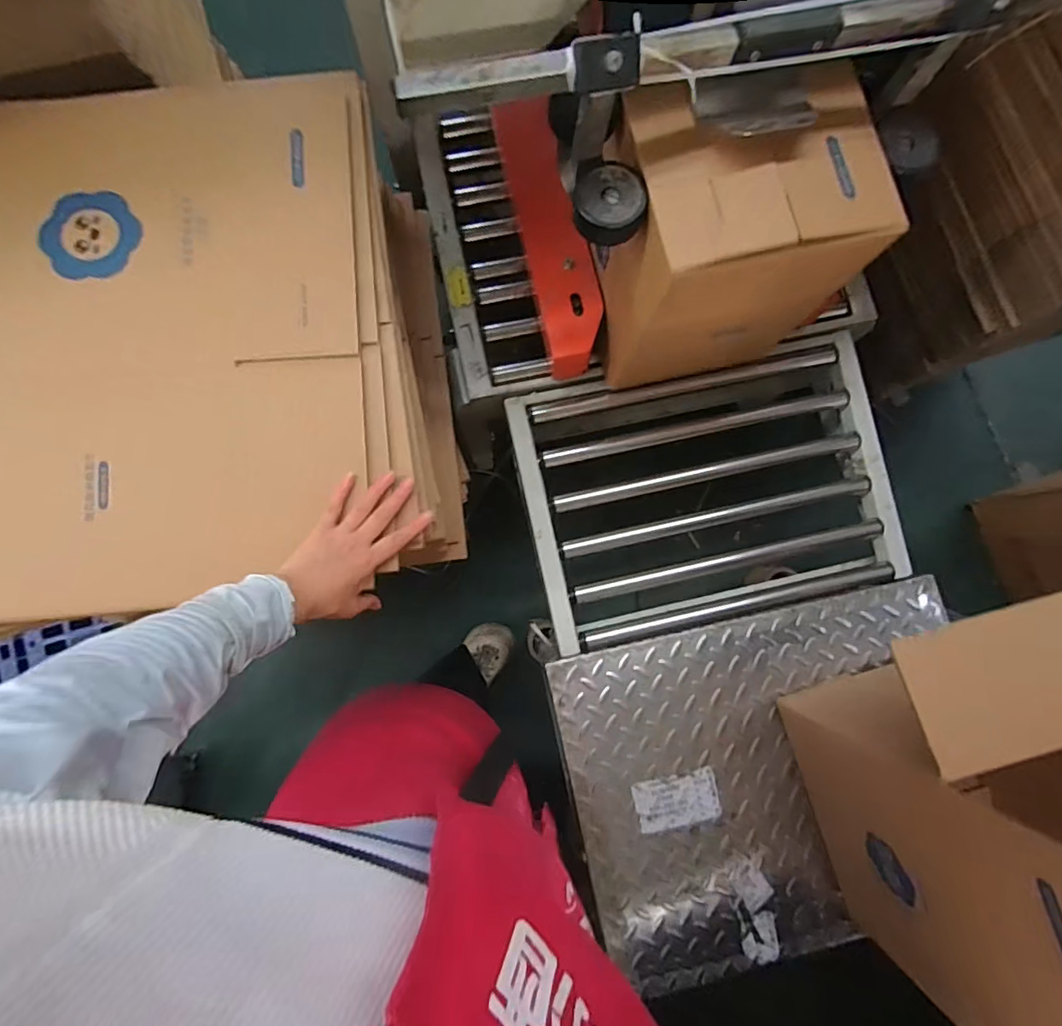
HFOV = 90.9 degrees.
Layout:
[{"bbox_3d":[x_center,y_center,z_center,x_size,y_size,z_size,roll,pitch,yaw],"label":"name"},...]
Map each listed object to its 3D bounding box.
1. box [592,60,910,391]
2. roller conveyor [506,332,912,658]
[{"bbox_3d":[0.238,-0.339,0.674,0.256,0.287,0.200,-10,83,-4],"label":"box"},{"bbox_3d":[0.292,-0.034,0.885,0.591,0.103,0.416,-12,83,-4],"label":"roller conveyor"}]

